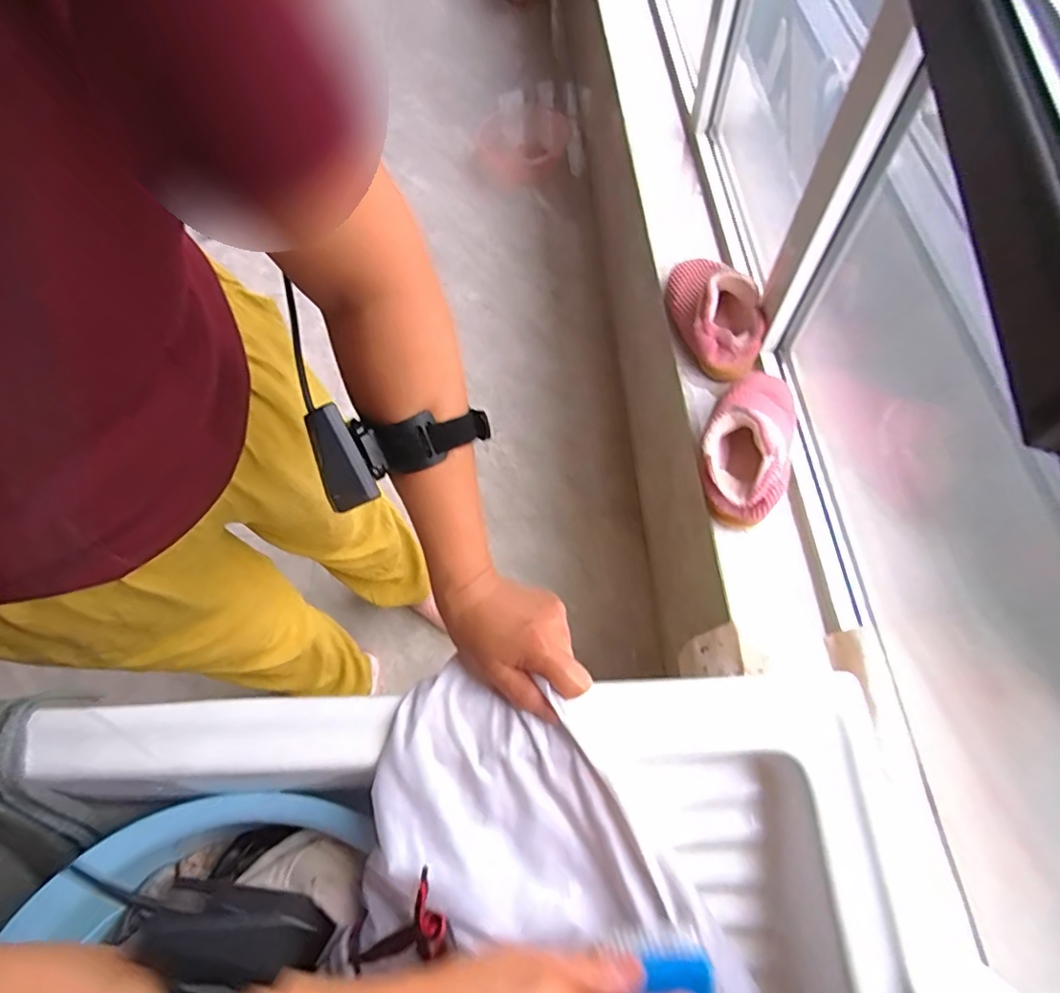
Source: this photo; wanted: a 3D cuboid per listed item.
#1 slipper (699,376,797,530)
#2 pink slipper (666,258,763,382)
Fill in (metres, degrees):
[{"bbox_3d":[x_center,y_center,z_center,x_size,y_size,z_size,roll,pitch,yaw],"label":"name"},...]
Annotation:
[{"bbox_3d":[0.314,-0.084,0.795,0.119,0.100,0.233,19,67,13],"label":"slipper"},{"bbox_3d":[0.295,-0.310,0.915,0.110,0.095,0.237,-28,65,-10],"label":"pink slipper"}]

